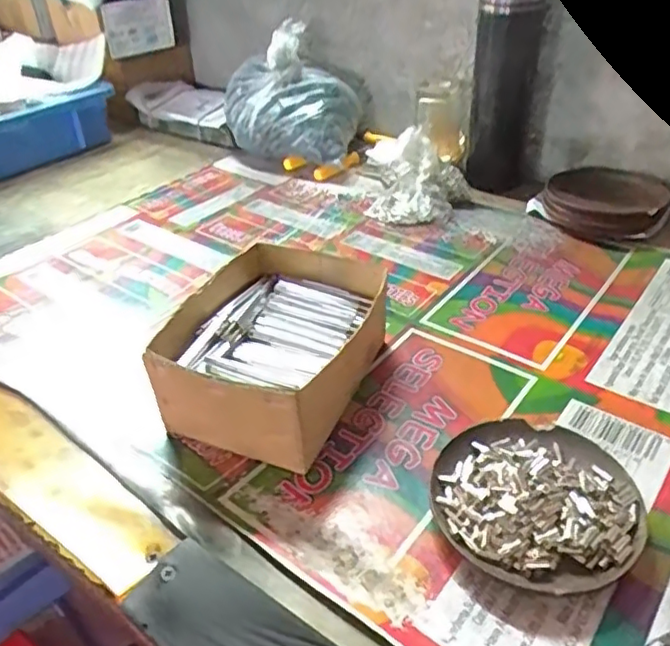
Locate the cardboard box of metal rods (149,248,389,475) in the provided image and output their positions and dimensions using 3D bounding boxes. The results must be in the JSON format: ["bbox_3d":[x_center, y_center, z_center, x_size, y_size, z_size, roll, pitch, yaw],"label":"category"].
[{"bbox_3d":[-0.041,0.019,0.441,0.129,0.069,0.160,9,39,14],"label":"cardboard box of metal rods"}]

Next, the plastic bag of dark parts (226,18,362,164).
[{"bbox_3d":[-0.053,-0.261,0.748,0.164,0.139,0.128,-4,37,-1],"label":"plastic bag of dark parts"}]

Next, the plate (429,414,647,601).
[{"bbox_3d":[0.115,0.099,0.359,0.110,0.026,0.109,-2,37,1],"label":"plate"}]

